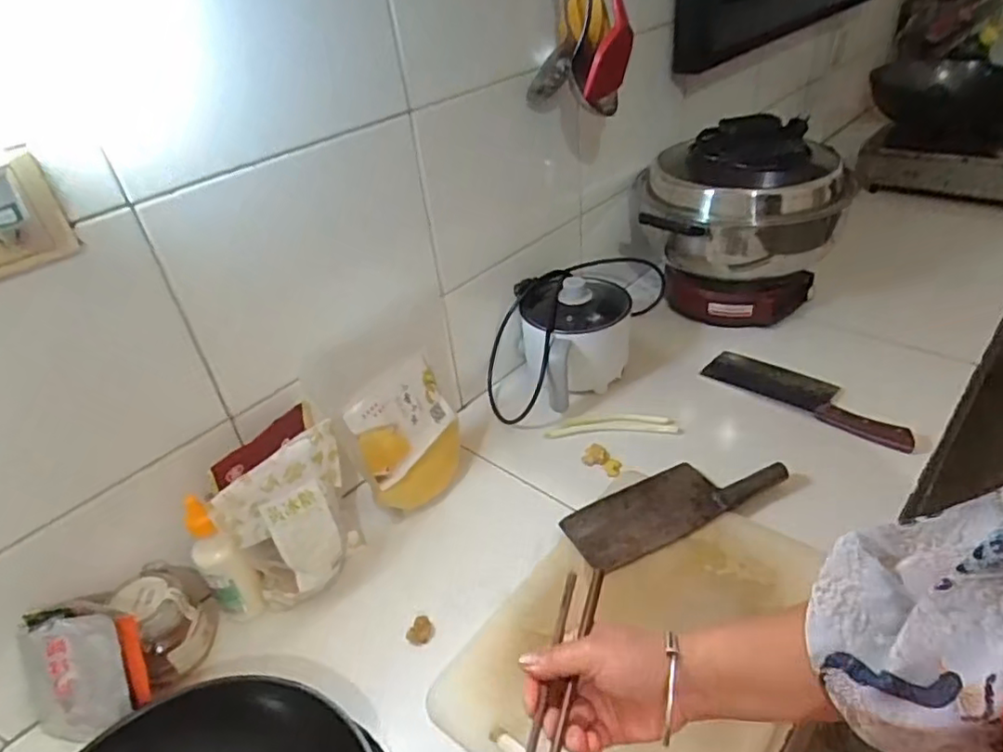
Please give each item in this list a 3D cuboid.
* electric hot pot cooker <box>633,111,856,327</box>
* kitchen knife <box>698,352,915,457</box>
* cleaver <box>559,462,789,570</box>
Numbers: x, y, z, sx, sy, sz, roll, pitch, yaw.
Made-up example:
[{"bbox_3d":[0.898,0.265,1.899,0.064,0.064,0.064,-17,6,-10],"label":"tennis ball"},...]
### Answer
[{"bbox_3d":[0.392,-0.244,1.050,0.292,0.307,0.254,11,39,22],"label":"electric hot pot cooker"},{"bbox_3d":[0.446,0.021,0.918,0.087,0.032,0.296,-32,43,-30],"label":"kitchen knife"},{"bbox_3d":[0.210,0.151,0.771,0.269,0.027,0.101,-18,38,-16],"label":"cleaver"}]

